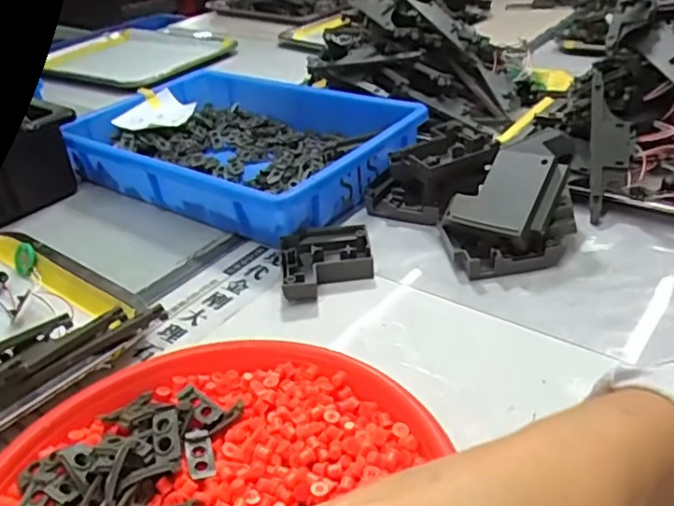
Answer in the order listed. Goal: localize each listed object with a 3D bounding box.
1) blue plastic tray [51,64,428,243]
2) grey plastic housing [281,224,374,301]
[{"bbox_3d":[-0.110,-0.127,0.698,0.369,0.062,0.263,18,40,33],"label":"blue plastic tray"},{"bbox_3d":[-0.008,0.007,0.512,0.074,0.022,0.075,-9,32,-3],"label":"grey plastic housing"}]

